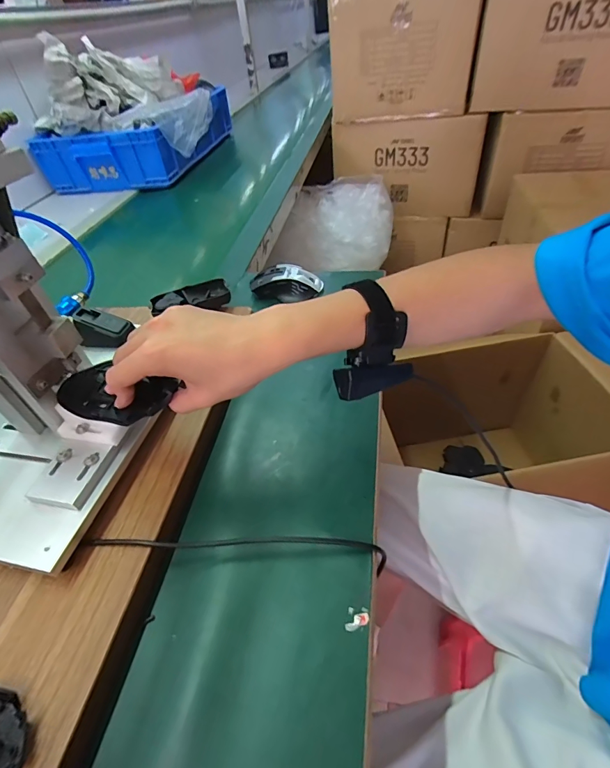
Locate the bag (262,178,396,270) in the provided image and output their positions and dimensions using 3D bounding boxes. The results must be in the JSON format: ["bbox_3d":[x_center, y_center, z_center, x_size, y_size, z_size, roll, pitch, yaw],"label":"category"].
[{"bbox_3d":[0.104,-0.517,1.287,0.347,0.179,0.285,6,46,13],"label":"bag"}]

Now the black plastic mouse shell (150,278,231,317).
[{"bbox_3d":[-0.164,-0.125,0.570,0.109,0.022,0.047,-12,45,-5],"label":"black plastic mouse shell"}]

